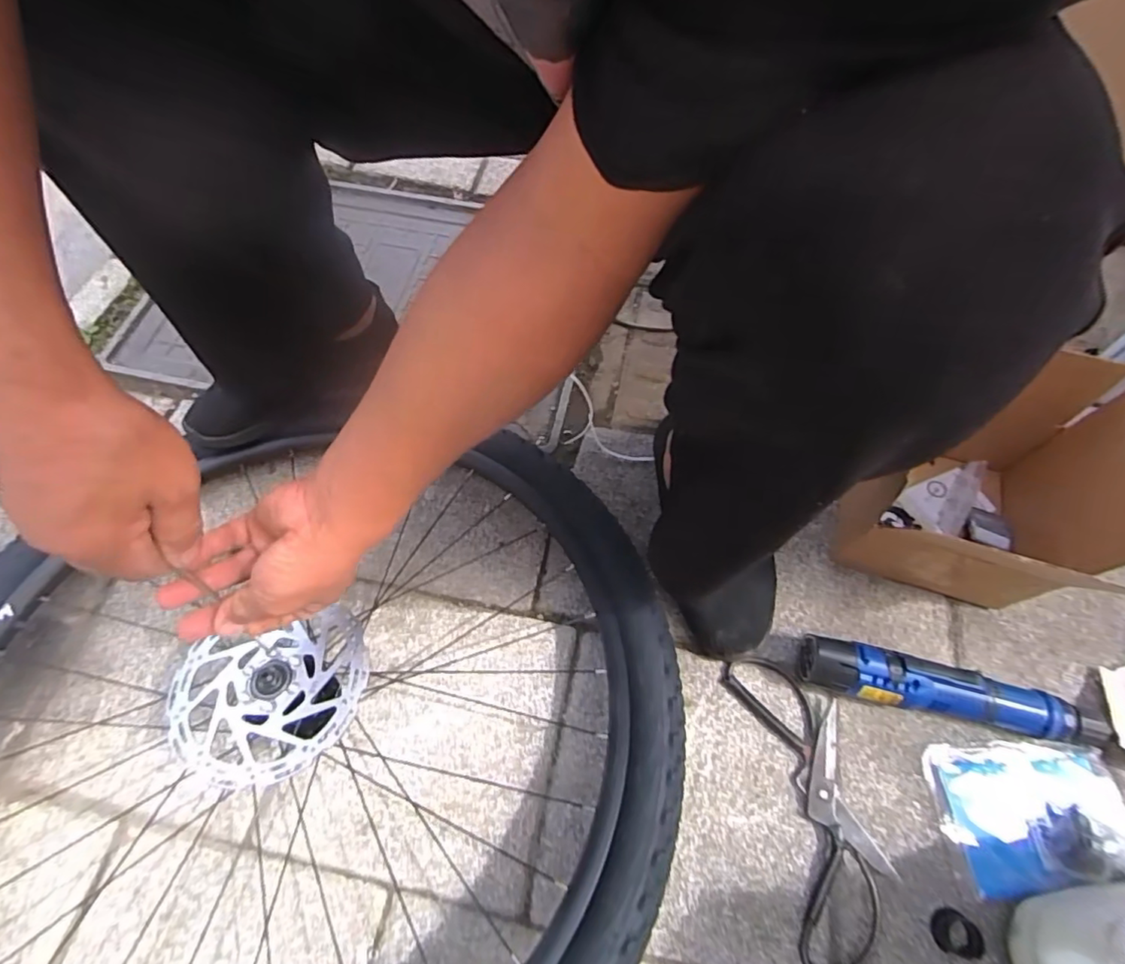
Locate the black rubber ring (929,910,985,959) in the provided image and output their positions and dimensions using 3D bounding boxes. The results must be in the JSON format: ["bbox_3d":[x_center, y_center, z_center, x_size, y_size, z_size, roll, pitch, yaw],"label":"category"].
[{"bbox_3d":[0.325,0.369,0.461,0.036,0.015,0.031,13,64,7],"label":"black rubber ring"}]

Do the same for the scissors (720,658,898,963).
[{"bbox_3d":[0.224,0.283,0.505,0.095,0.020,0.246,-7,63,-4],"label":"scissors"}]

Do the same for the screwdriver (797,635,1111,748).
[{"bbox_3d":[0.369,0.194,0.527,0.271,0.042,0.050,11,62,5],"label":"screwdriver"}]

